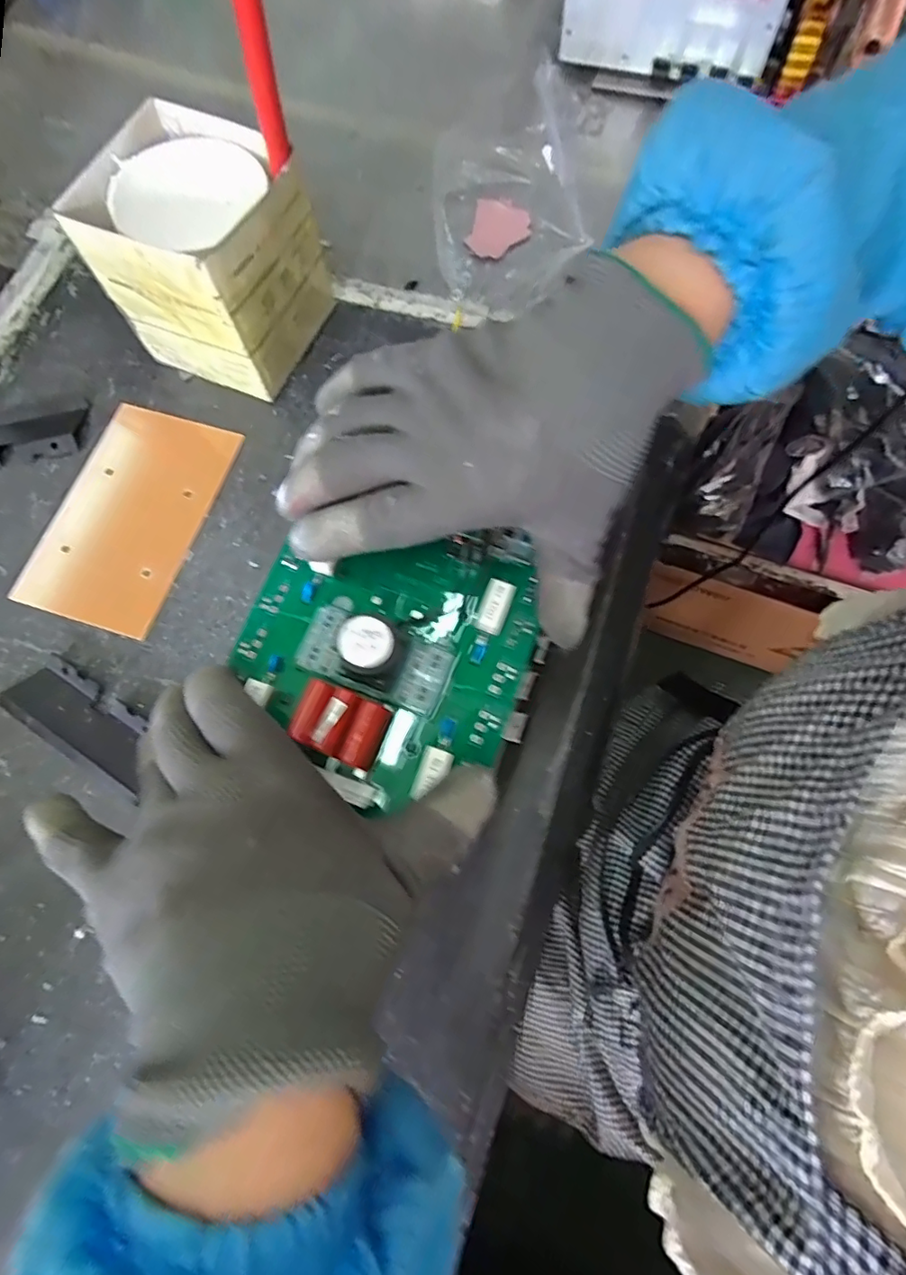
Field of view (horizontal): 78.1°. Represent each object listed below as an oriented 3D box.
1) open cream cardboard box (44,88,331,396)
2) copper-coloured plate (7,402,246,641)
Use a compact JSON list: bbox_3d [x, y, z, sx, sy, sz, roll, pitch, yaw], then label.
[{"bbox_3d":[-0.160,-0.253,0.379,0.115,0.108,0.114,21,73,9],"label":"open cream cardboard box"},{"bbox_3d":[-0.223,-0.087,0.386,0.101,0.004,0.161,16,73,8],"label":"copper-coloured plate"}]

